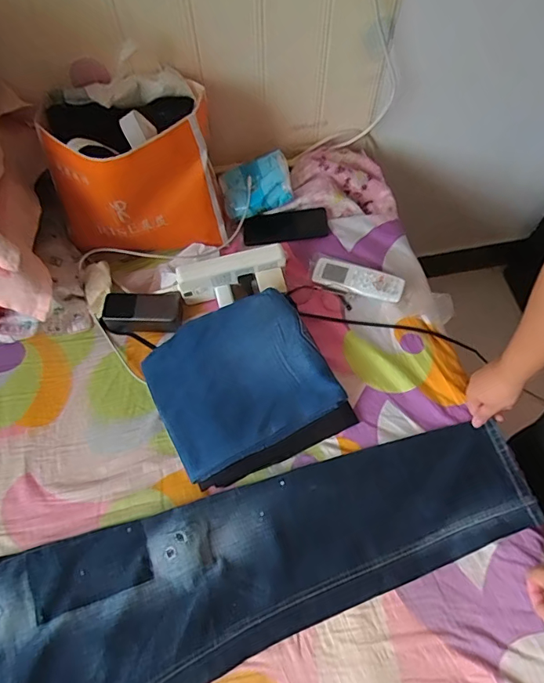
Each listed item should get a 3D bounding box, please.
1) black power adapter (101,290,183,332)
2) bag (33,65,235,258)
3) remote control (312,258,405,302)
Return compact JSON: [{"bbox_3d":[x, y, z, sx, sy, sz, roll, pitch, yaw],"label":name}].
[{"bbox_3d":[-0.227,-0.048,0.789,0.147,0.042,0.067,-2,63,2],"label":"black power adapter"},{"bbox_3d":[-0.231,-0.300,0.792,0.268,0.216,0.210,-6,64,-1],"label":"bag"},{"bbox_3d":[0.152,-0.110,0.816,0.155,0.024,0.052,17,65,11],"label":"remote control"}]

